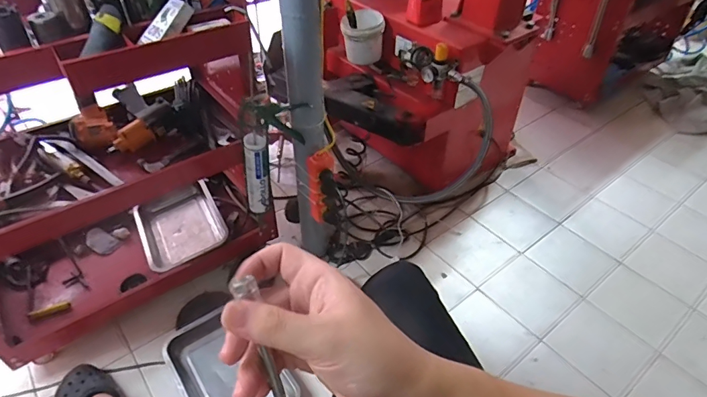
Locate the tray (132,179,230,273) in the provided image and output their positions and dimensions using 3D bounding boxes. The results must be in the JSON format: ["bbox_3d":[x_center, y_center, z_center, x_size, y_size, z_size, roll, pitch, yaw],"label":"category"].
[{"bbox_3d":[-0.486,0.078,1.253,0.217,0.060,0.300,-22,47,-23],"label":"tray"}]

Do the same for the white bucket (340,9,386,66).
[{"bbox_3d":[0.029,-0.484,1.331,0.120,0.132,0.120,1,42,0],"label":"white bucket"}]

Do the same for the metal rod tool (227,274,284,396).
[{"bbox_3d":[-0.049,0.105,0.269,0.015,0.121,0.007,-19,13,-21],"label":"metal rod tool"}]

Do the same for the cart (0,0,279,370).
[{"bbox_3d":[-0.583,-0.102,1.000,0.706,0.694,0.419,-24,48,-25],"label":"cart"}]

